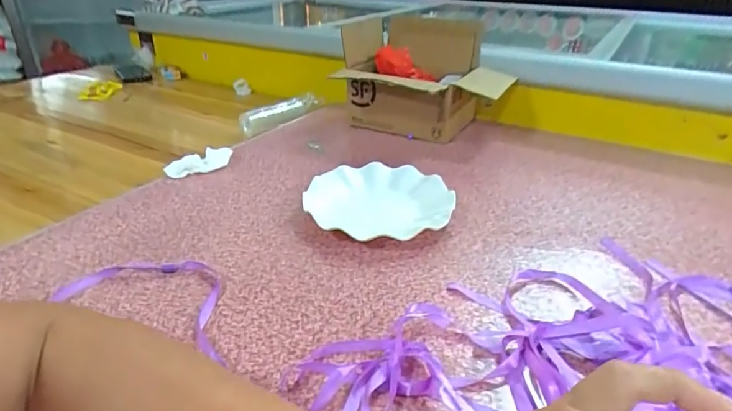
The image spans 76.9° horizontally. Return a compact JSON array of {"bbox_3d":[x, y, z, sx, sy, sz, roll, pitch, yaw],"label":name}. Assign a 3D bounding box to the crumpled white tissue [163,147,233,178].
[{"bbox_3d":[-0.251,-0.064,0.702,0.047,0.021,0.099,24,37,35],"label":"crumpled white tissue"}]

